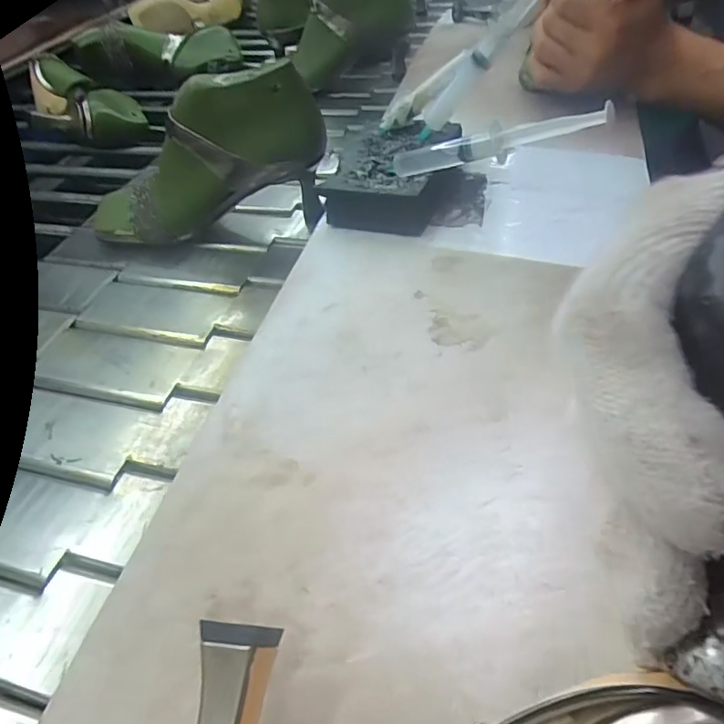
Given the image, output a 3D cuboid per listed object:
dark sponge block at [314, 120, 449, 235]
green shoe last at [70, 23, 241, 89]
[{"bbox_3d":[0.024,-0.150,0.430,0.082,0.035,0.122,10,48,15],"label":"dark sponge block"},{"bbox_3d":[-0.321,-0.494,0.851,0.244,0.067,0.093,-19,47,-12],"label":"green shoe last"}]

